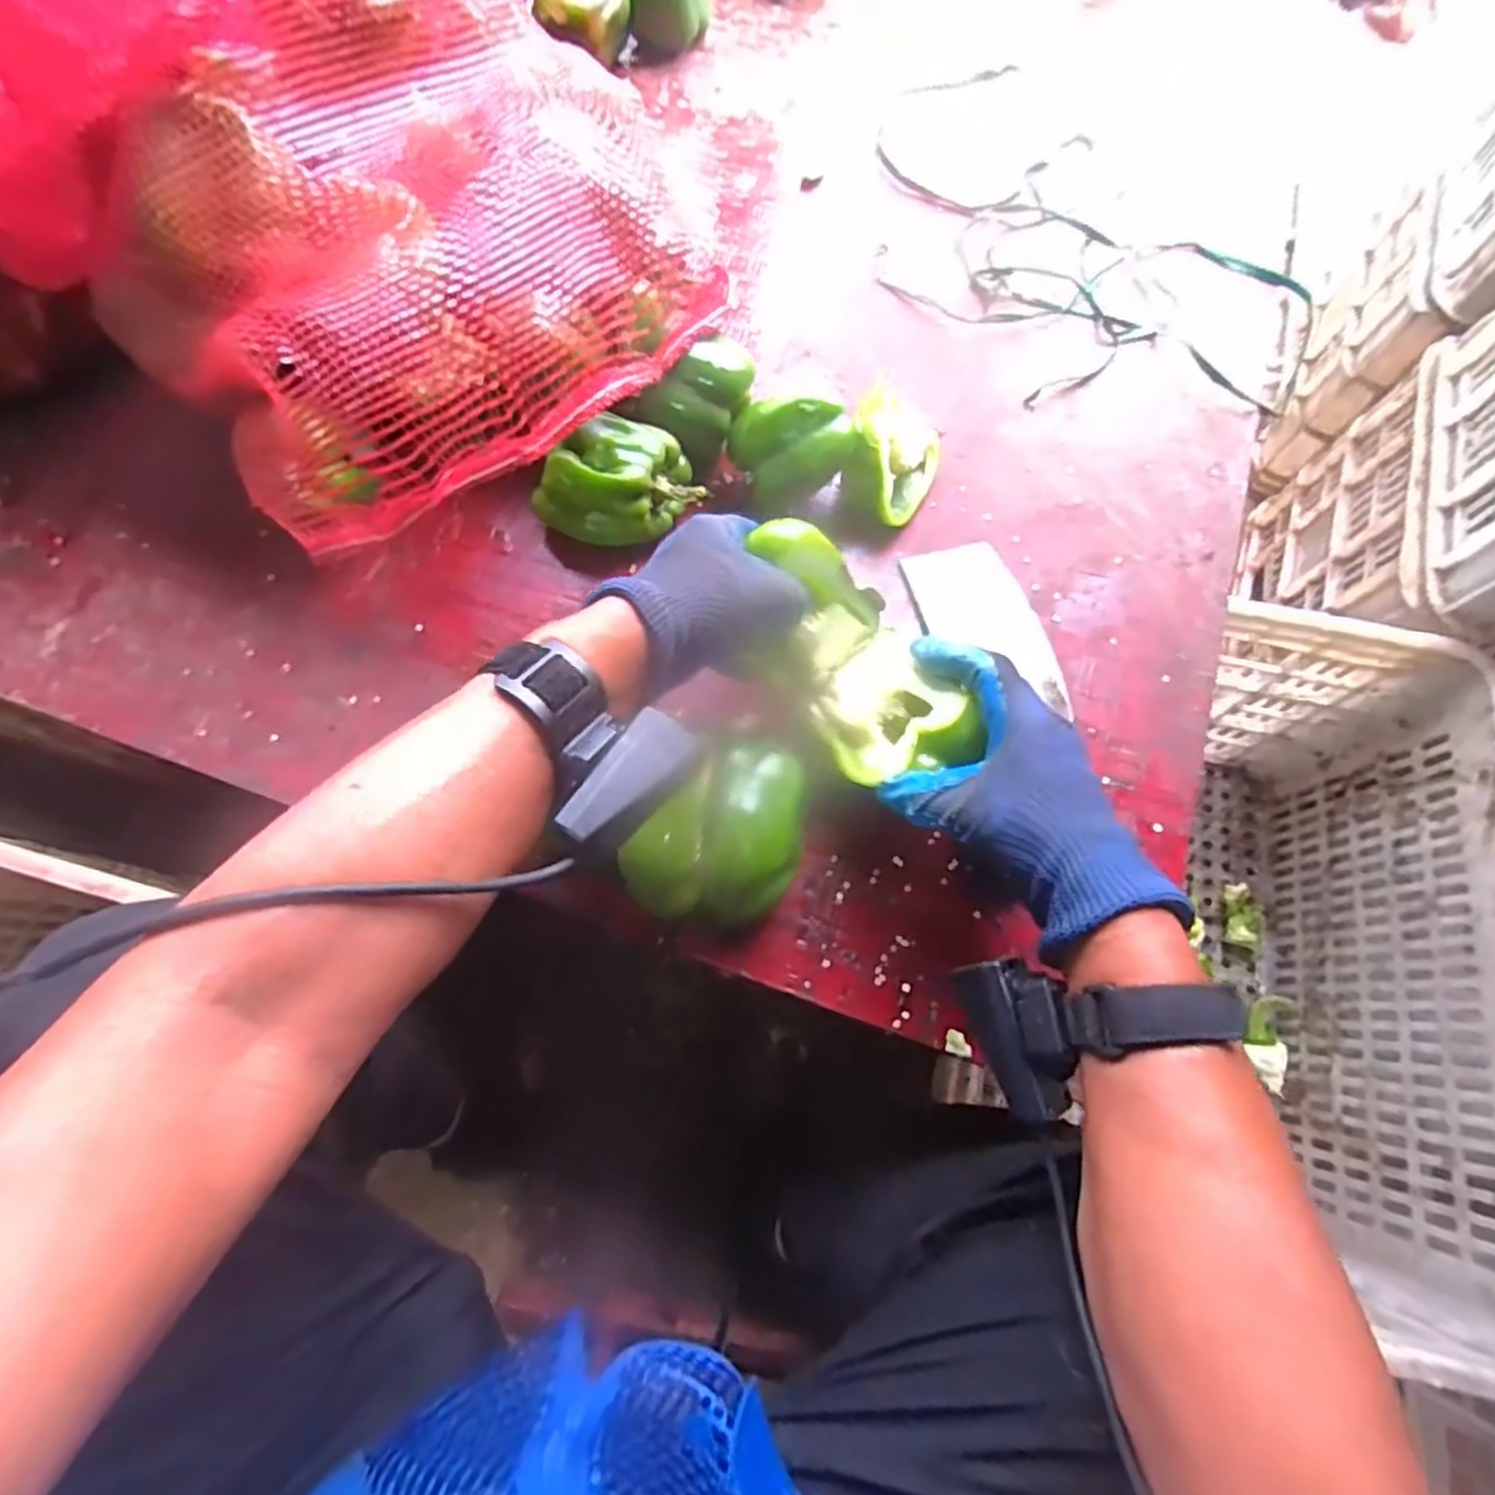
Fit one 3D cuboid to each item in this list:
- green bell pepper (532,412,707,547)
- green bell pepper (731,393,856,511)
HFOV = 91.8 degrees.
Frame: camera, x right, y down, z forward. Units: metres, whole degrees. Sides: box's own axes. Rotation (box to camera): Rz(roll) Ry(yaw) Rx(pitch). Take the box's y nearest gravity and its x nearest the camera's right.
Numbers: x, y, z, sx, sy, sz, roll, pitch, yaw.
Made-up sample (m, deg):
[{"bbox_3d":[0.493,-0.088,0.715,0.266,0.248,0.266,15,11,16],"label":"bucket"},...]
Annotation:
[{"bbox_3d":[-0.093,-0.188,0.525,0.117,0.069,0.063,10,72,3],"label":"green bell pepper"},{"bbox_3d":[0.032,-0.213,0.532,0.077,0.075,0.055,-10,72,-4],"label":"green bell pepper"}]

